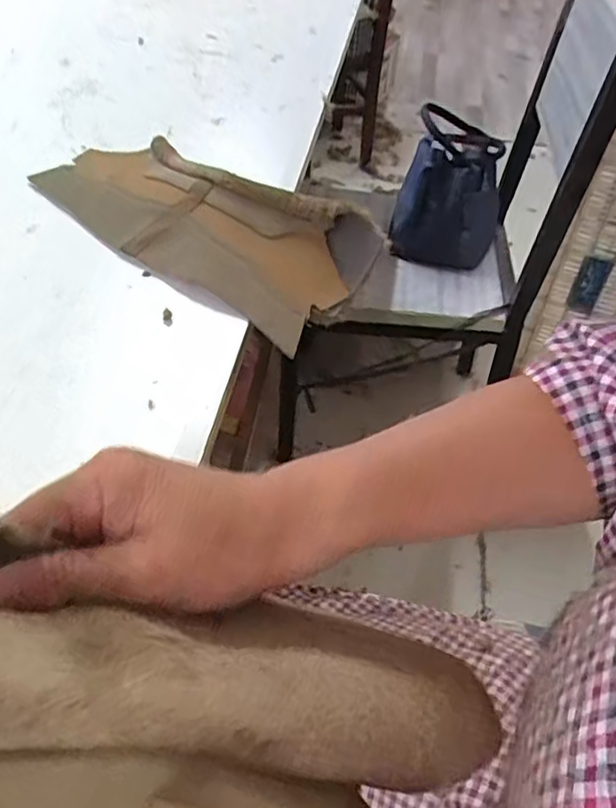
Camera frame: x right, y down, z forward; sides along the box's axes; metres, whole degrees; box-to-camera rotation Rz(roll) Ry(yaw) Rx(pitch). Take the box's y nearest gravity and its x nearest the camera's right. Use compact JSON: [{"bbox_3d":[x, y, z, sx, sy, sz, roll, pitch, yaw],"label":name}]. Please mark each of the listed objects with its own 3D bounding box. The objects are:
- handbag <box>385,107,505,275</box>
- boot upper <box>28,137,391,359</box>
[{"bbox_3d":[0.252,-0.370,1.108,0.179,0.189,0.193,13,47,8],"label":"handbag"},{"bbox_3d":[-0.110,-0.178,0.581,0.347,0.054,0.139,28,50,20],"label":"boot upper"}]

